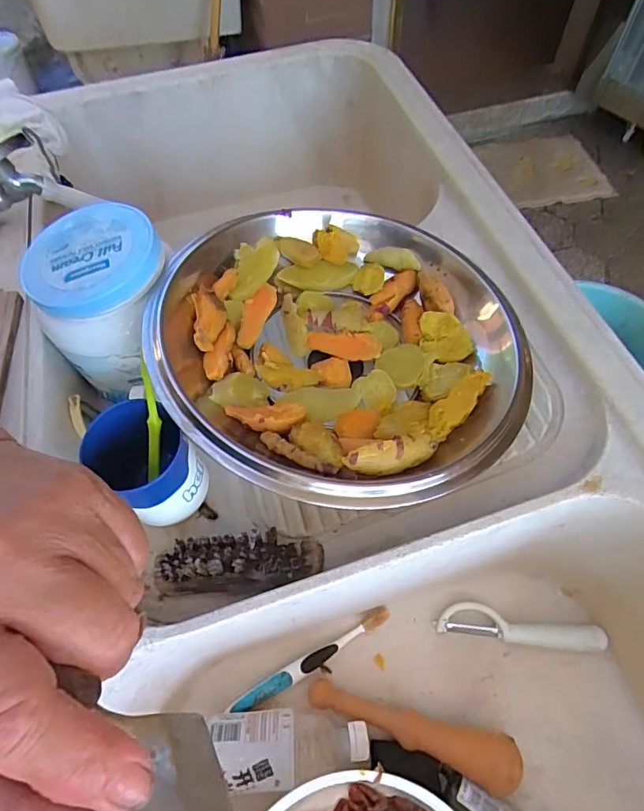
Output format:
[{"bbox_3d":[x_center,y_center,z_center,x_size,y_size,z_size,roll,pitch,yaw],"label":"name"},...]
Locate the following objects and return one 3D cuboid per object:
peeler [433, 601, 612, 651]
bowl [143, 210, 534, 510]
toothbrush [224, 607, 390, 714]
[{"bbox_3d":[0.196,0.221,0.480,0.157,0.033,0.031,6,60,6],"label":"peeler"},{"bbox_3d":[0.030,-0.065,0.426,0.332,0.079,0.308,-1,59,2],"label":"bowl"},{"bbox_3d":[-0.010,0.253,0.477,0.177,0.012,0.018,-27,62,-13],"label":"toothbrush"}]

